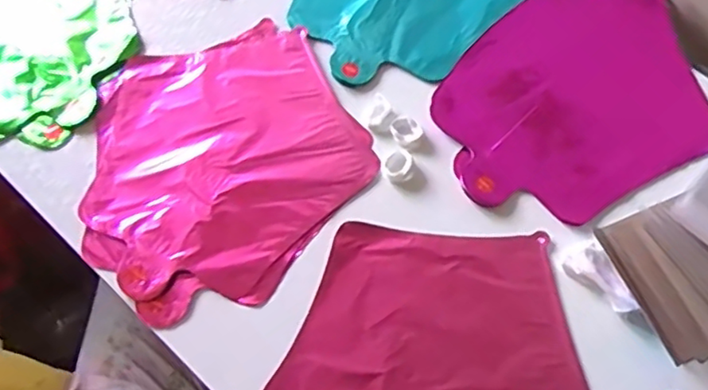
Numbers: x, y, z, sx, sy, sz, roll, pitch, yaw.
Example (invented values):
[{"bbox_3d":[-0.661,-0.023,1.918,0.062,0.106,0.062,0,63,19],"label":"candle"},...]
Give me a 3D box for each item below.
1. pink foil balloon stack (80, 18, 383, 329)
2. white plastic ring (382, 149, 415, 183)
[{"bbox_3d":[-0.116,-0.029,0.527,0.234,0.009,0.234,-27,70,-10],"label":"pink foil balloon stack"},{"bbox_3d":[0.037,-0.025,0.512,0.027,0.009,0.029,-10,68,-3],"label":"white plastic ring"}]

